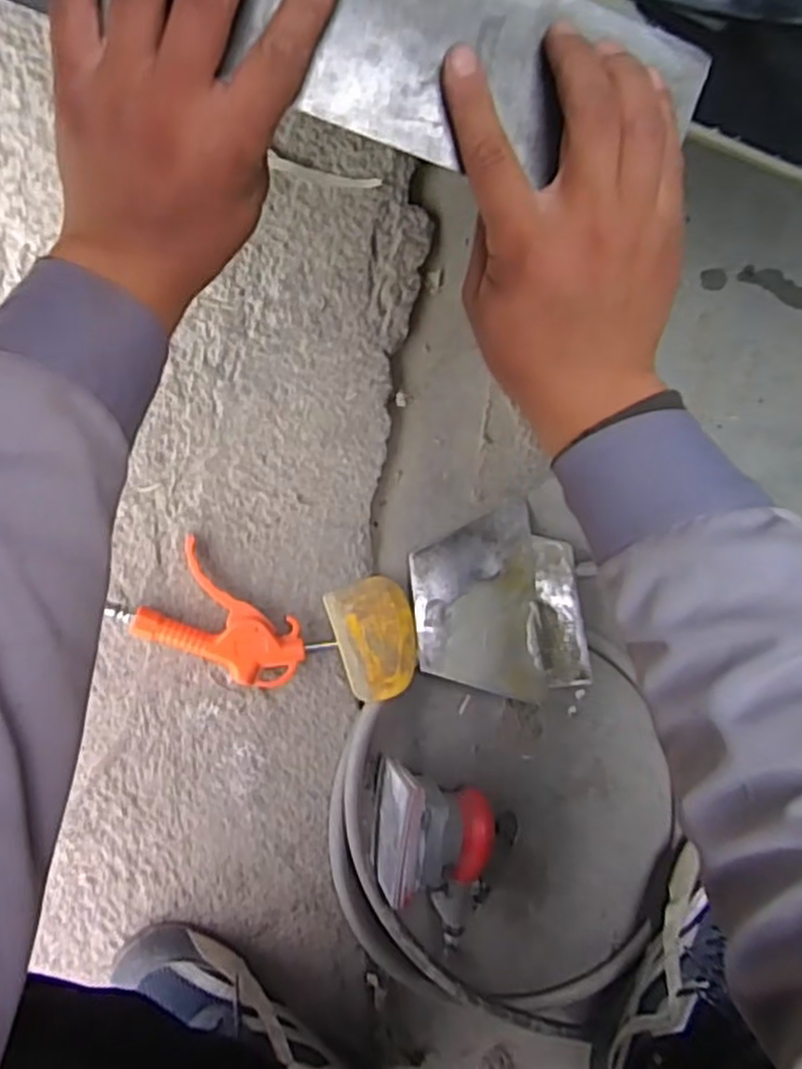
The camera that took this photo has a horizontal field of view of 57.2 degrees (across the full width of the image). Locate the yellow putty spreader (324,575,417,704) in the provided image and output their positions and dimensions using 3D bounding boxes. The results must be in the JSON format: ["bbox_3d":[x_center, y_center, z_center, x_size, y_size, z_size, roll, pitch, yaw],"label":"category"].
[{"bbox_3d":[-0.020,0.086,0.620,0.066,0.006,0.100,-17,75,-10],"label":"yellow putty spreader"}]

